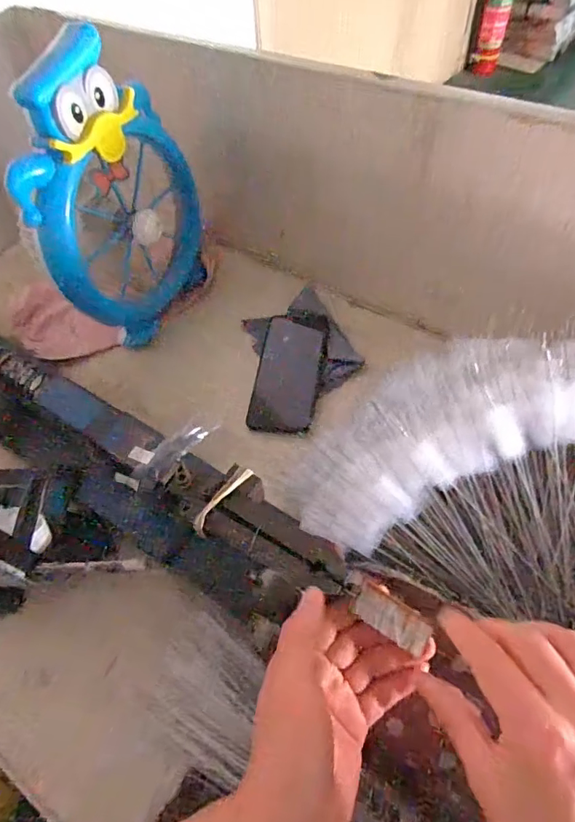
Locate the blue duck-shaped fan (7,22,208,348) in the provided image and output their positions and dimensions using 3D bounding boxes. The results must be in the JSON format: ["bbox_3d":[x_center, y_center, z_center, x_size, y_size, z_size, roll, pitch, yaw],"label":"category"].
[{"bbox_3d":[-0.178,-0.226,0.556,0.071,0.298,0.219,19,59,16],"label":"blue duck-shaped fan"}]

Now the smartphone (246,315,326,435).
[{"bbox_3d":[0.002,-0.048,0.591,0.075,0.008,0.161,5,63,13],"label":"smartphone"}]

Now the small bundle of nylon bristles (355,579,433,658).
[{"bbox_3d":[0.065,0.128,0.306,0.048,0.004,0.021,31,63,20],"label":"small bundle of nylon bristles"}]

